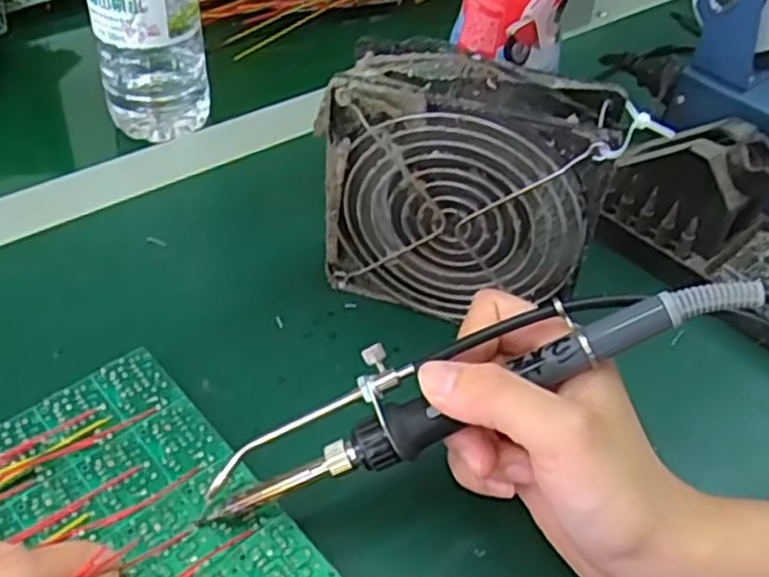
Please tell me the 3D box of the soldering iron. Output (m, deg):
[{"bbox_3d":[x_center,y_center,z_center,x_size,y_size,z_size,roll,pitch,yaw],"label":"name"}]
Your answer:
[{"bbox_3d":[0.029,0.031,0.271,0.199,0.022,0.031,-23,49,5],"label":"soldering iron"}]

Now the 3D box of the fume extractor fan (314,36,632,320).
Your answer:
[{"bbox_3d":[0.037,-0.040,0.356,0.125,0.124,0.044,14,47,8],"label":"fume extractor fan"}]

